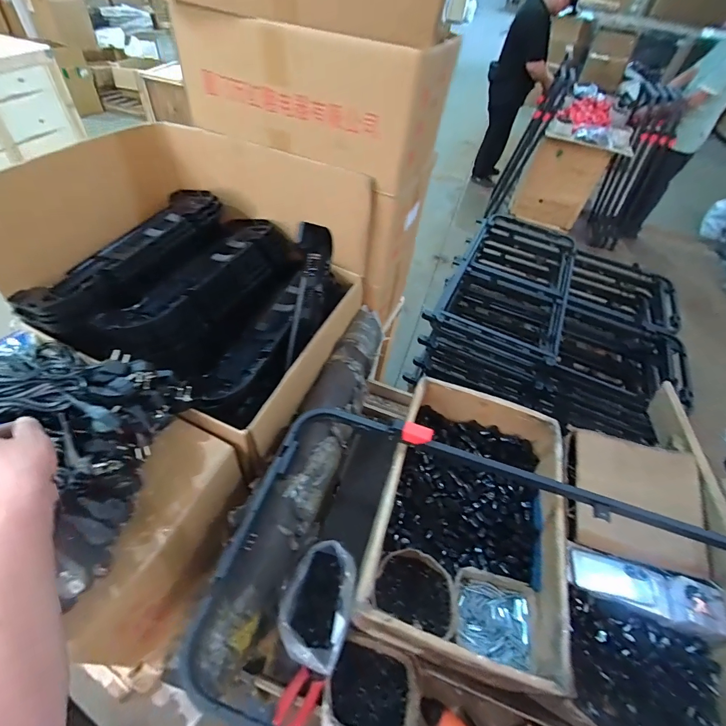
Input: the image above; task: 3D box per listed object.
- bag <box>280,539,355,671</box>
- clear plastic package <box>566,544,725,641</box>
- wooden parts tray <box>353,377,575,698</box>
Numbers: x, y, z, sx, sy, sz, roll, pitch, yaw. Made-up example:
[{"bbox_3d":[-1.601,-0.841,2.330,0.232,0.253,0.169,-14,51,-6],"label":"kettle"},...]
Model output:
[{"bbox_3d":[-0.081,0.448,0.693,0.125,0.107,0.182,19,50,11],"label":"bag"},{"bbox_3d":[0.548,0.440,0.728,0.274,0.070,0.091,17,50,10],"label":"clear plastic package"},{"bbox_3d":[0.218,0.317,0.786,0.348,0.172,0.519,17,50,10],"label":"wooden parts tray"}]

